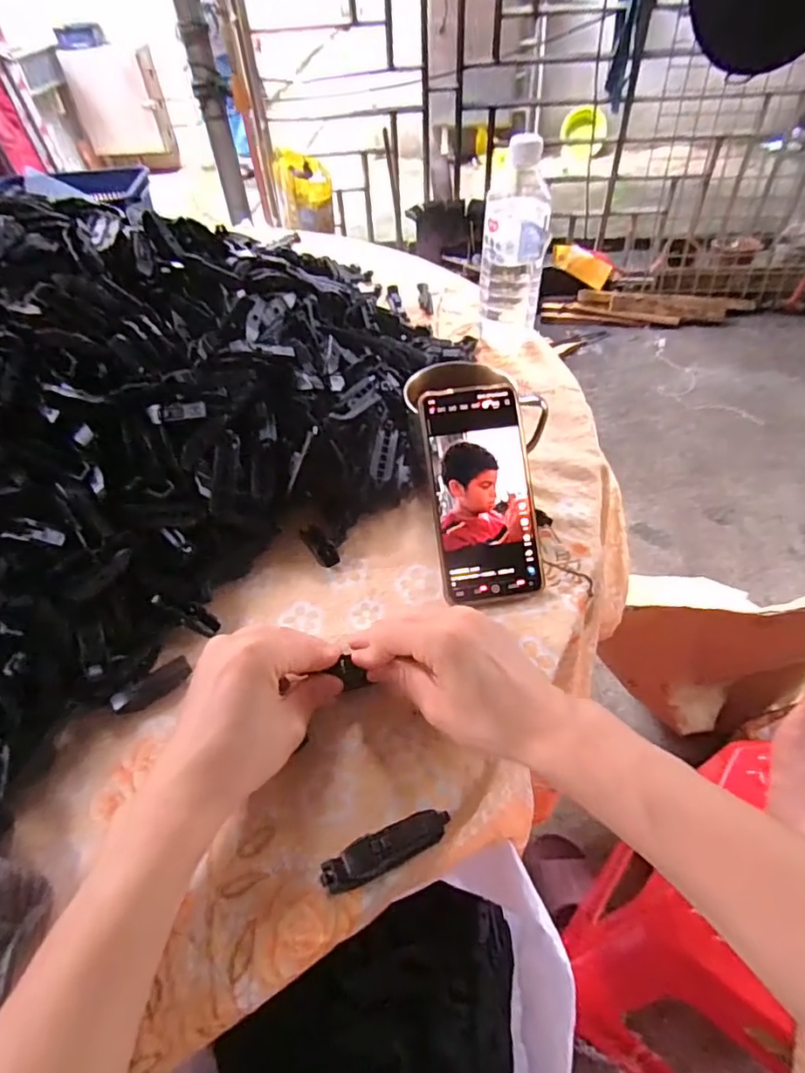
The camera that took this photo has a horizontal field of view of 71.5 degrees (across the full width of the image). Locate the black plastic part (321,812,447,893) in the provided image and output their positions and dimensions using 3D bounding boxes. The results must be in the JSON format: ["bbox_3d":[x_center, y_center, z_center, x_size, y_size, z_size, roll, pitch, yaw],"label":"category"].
[{"bbox_3d":[-0.007,0.171,0.309,0.075,0.020,0.017,-14,48,-26],"label":"black plastic part"}]

